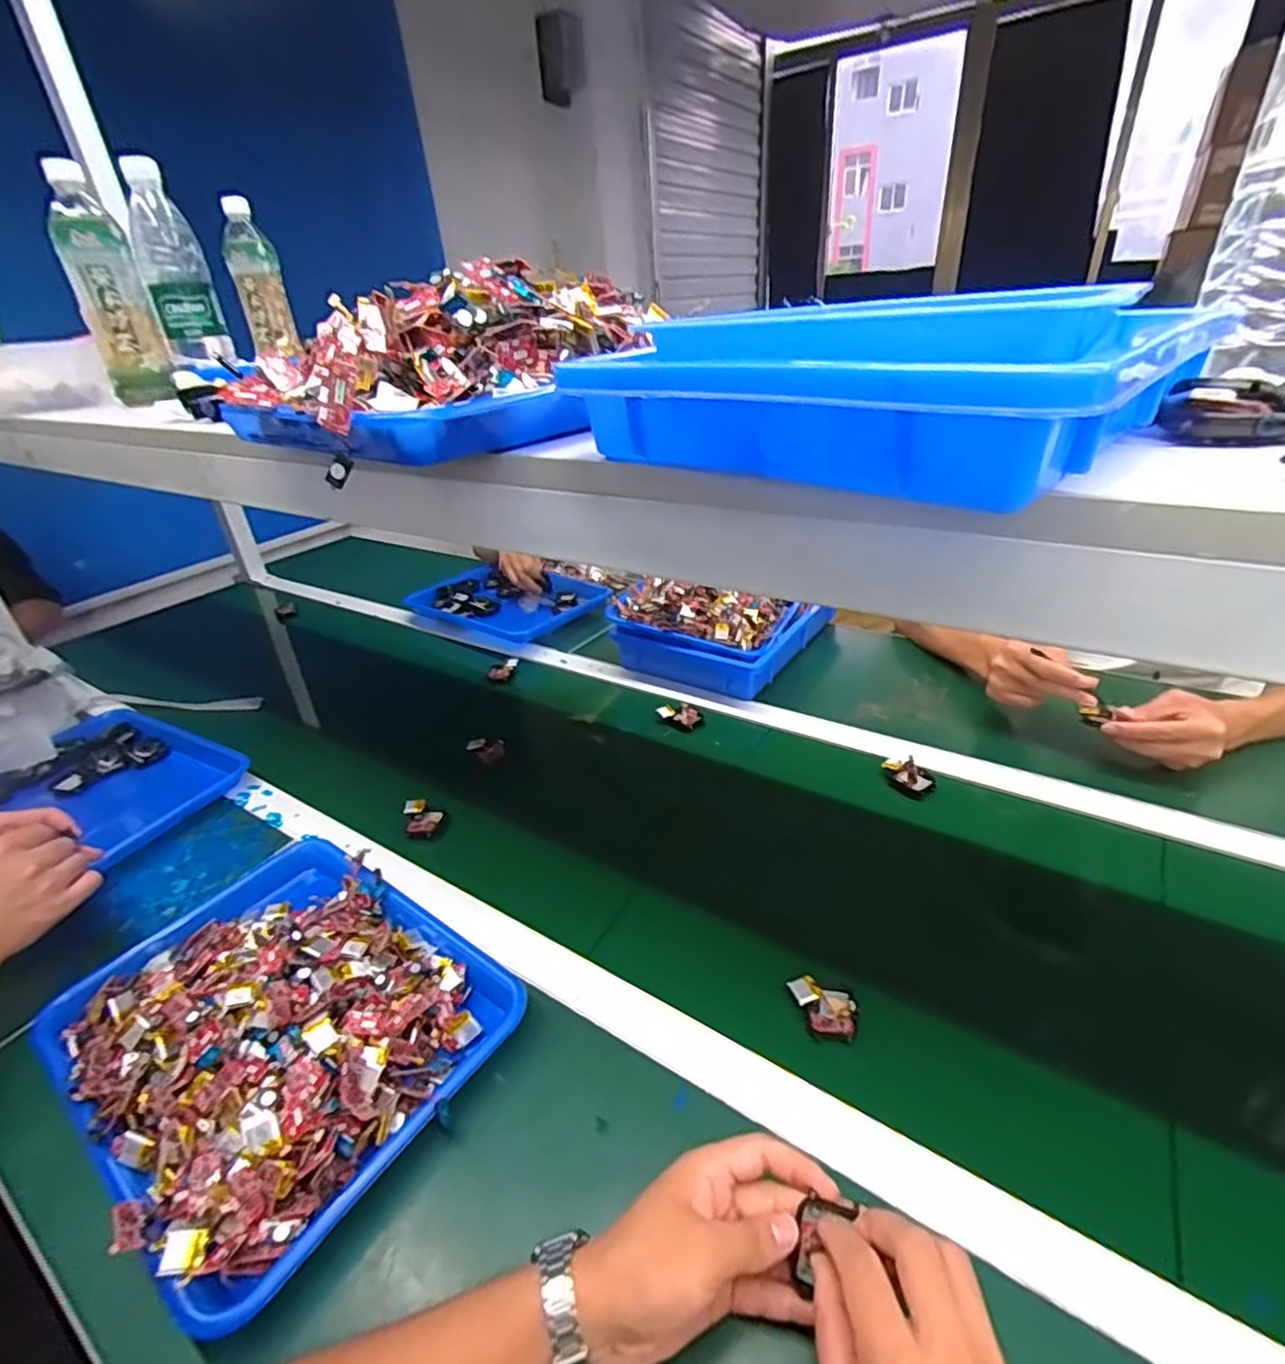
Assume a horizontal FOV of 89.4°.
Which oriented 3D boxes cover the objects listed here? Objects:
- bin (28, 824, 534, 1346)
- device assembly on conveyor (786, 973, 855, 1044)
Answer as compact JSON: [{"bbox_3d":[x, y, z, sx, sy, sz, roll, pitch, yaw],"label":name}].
[{"bbox_3d":[-0.290,0.250,0.510,0.337,0.060,0.255,18,37,33],"label":"bin"},{"bbox_3d":[0.139,0.250,0.501,0.049,0.019,0.040,5,32,16],"label":"device assembly on conveyor"}]

